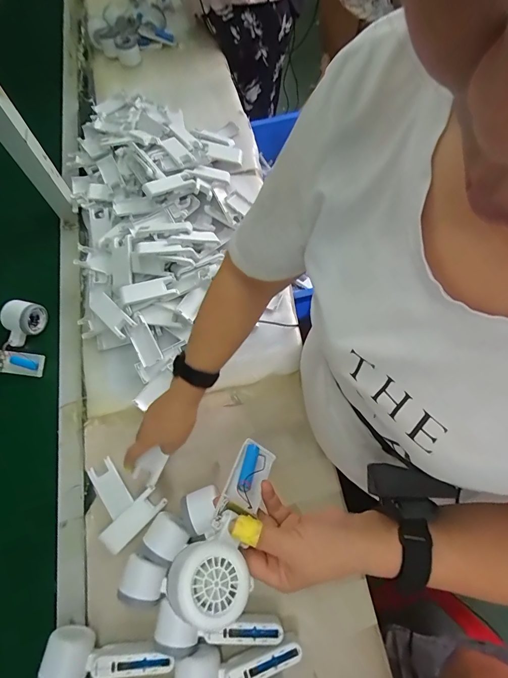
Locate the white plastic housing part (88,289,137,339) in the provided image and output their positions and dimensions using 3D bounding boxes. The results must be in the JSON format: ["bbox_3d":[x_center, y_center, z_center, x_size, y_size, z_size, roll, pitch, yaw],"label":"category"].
[{"bbox_3d":[-0.265,-0.047,0.649,0.113,0.027,0.039,41,75,16],"label":"white plastic housing part"}]

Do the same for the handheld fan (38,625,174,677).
[{"bbox_3d":[-0.191,0.425,0.459,0.164,0.053,0.058,8,68,5],"label":"handheld fan"}]

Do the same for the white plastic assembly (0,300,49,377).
[{"bbox_3d":[-0.429,-0.006,0.639,0.093,0.051,0.123,5,68,4],"label":"white plastic assembly"}]

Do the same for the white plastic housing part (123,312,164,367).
[{"bbox_3d":[-0.198,0.002,0.628,0.037,0.009,0.096,-28,77,-14],"label":"white plastic housing part"}]

